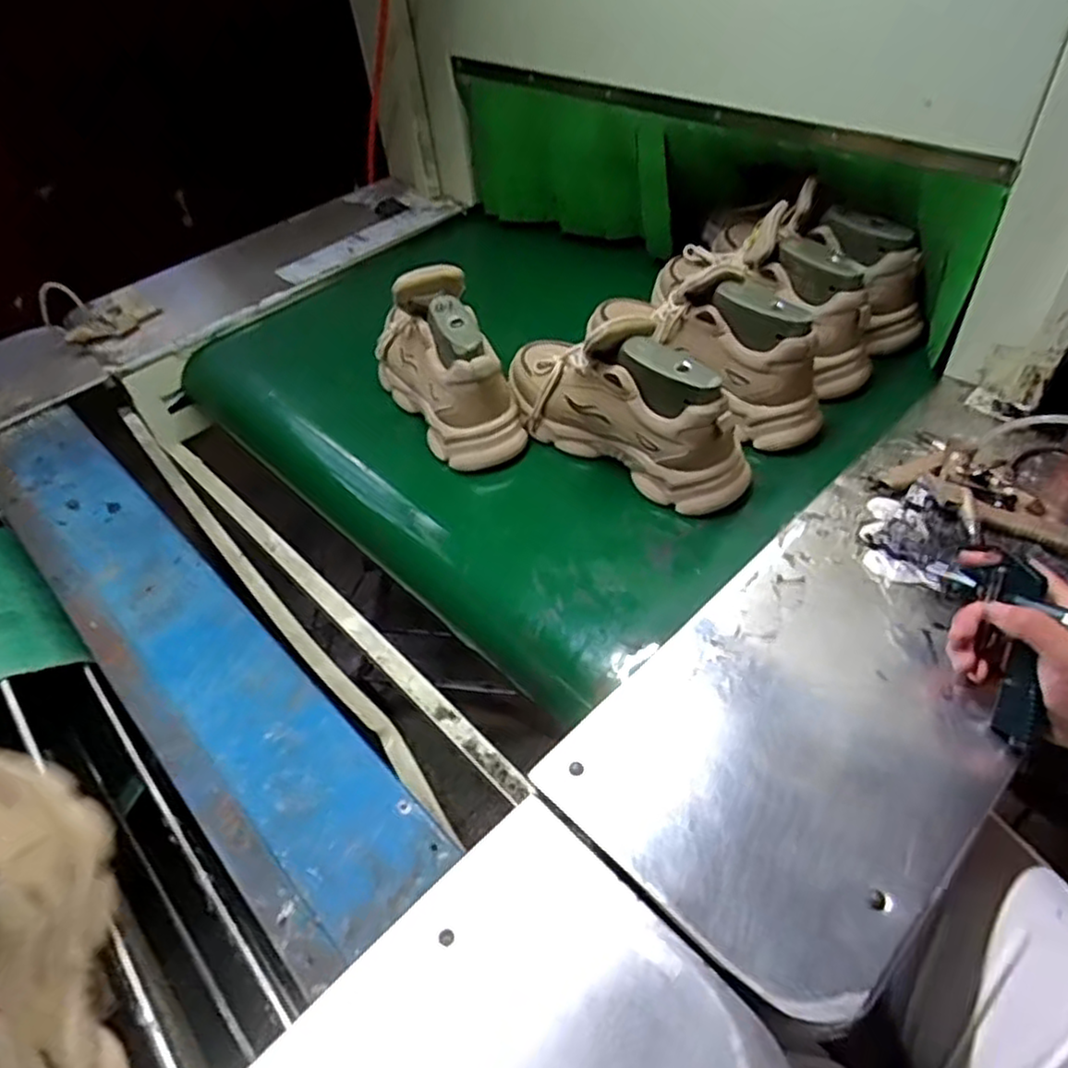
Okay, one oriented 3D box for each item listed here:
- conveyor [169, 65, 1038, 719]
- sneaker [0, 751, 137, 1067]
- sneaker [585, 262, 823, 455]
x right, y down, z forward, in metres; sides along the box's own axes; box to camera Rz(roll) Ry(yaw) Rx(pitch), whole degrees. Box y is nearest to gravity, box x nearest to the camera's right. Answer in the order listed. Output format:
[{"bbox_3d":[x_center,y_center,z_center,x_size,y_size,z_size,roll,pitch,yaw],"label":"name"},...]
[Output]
[{"bbox_3d":[-0.019,-0.284,0.841,0.623,0.312,0.789,-37,53,-25],"label":"conveyor"},{"bbox_3d":[-0.316,0.260,0.437,0.091,0.120,0.277,-28,60,-19],"label":"sneaker"},{"bbox_3d":[0.189,-0.218,0.768,0.100,0.137,0.282,-33,52,-22],"label":"sneaker"}]

